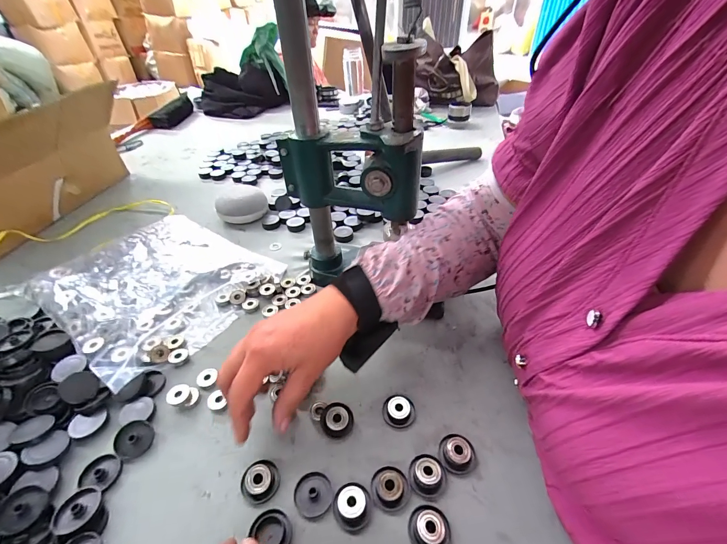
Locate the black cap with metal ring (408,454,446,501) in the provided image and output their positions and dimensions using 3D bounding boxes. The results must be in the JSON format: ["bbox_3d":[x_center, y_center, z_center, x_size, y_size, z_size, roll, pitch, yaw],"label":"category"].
[{"bbox_3d":[0.056,0.177,0.287,0.032,0.013,0.033,-1,40,1],"label":"black cap with metal ring"}]

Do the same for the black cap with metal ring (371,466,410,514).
[{"bbox_3d":[0.023,0.184,0.281,0.032,0.013,0.034,-1,40,1],"label":"black cap with metal ring"}]

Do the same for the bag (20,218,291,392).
[{"bbox_3d":[-0.300,0.005,0.474,0.278,0.040,0.250,21,45,25],"label":"bag"}]

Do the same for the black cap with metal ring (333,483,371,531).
[{"bbox_3d":[-0.009,0.192,0.273,0.030,0.012,0.032,-1,40,1],"label":"black cap with metal ring"}]

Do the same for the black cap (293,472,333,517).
[{"bbox_3d":[-0.043,0.190,0.282,0.031,0.004,0.032,0,41,0],"label":"black cap"}]

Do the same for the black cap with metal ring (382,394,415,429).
[{"bbox_3d":[0.036,0.139,0.335,0.032,0.013,0.031,-1,40,1],"label":"black cap with metal ring"}]

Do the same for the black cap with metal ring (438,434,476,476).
[{"bbox_3d":[0.086,0.164,0.301,0.032,0.013,0.034,-1,40,1],"label":"black cap with metal ring"}]

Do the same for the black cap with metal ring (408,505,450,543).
[{"bbox_3d":[0.052,0.202,0.258,0.031,0.013,0.033,-1,40,1],"label":"black cap with metal ring"}]

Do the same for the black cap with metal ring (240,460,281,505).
[{"bbox_3d":[-0.091,0.183,0.288,0.031,0.012,0.032,-1,40,1],"label":"black cap with metal ring"}]

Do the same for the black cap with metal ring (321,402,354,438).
[{"bbox_3d":[-0.026,0.145,0.325,0.031,0.016,0.033,-1,40,1],"label":"black cap with metal ring"}]

